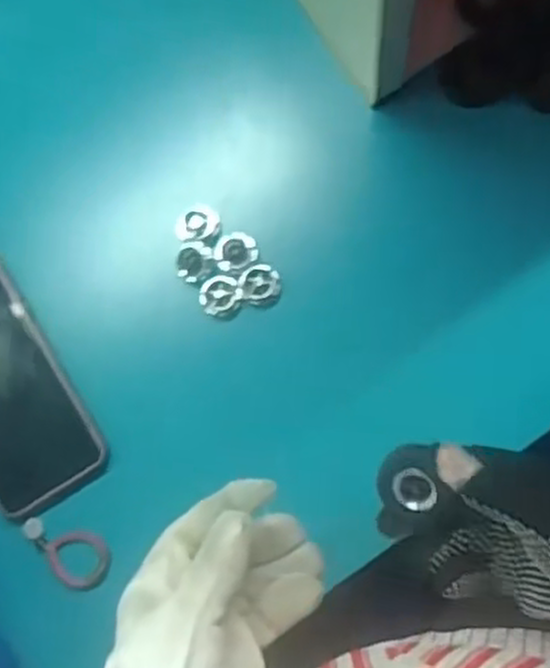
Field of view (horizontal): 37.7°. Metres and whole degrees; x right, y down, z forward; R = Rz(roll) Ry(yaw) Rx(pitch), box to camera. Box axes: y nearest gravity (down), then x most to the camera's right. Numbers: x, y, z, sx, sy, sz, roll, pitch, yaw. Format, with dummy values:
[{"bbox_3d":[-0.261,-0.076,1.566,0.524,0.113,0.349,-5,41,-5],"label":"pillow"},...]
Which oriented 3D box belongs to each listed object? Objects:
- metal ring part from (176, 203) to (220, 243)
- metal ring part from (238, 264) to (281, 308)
[{"bbox_3d":[-0.051,-0.072,0.534,0.030,0.015,0.024,-5,82,2],"label":"metal ring part"},{"bbox_3d":[-0.010,-0.031,0.527,0.027,0.020,0.024,-28,82,-1],"label":"metal ring part"}]

